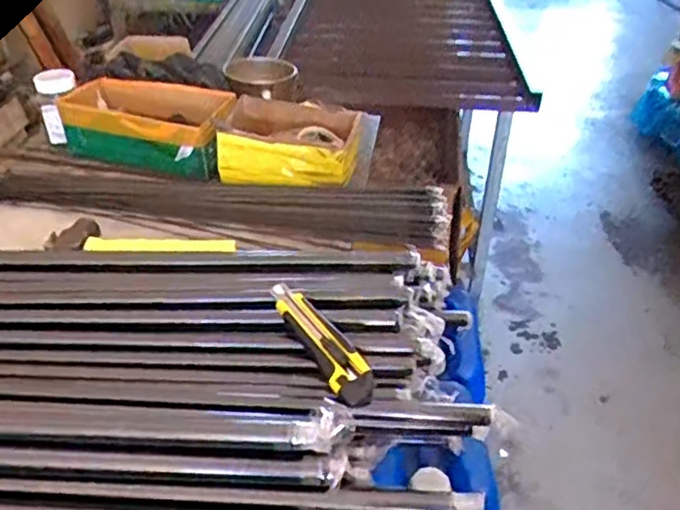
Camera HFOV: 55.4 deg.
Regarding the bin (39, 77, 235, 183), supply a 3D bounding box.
[{"bbox_3d":[-0.332,-0.217,1.086,0.320,0.096,0.124,13,37,16],"label":"bin"}]

